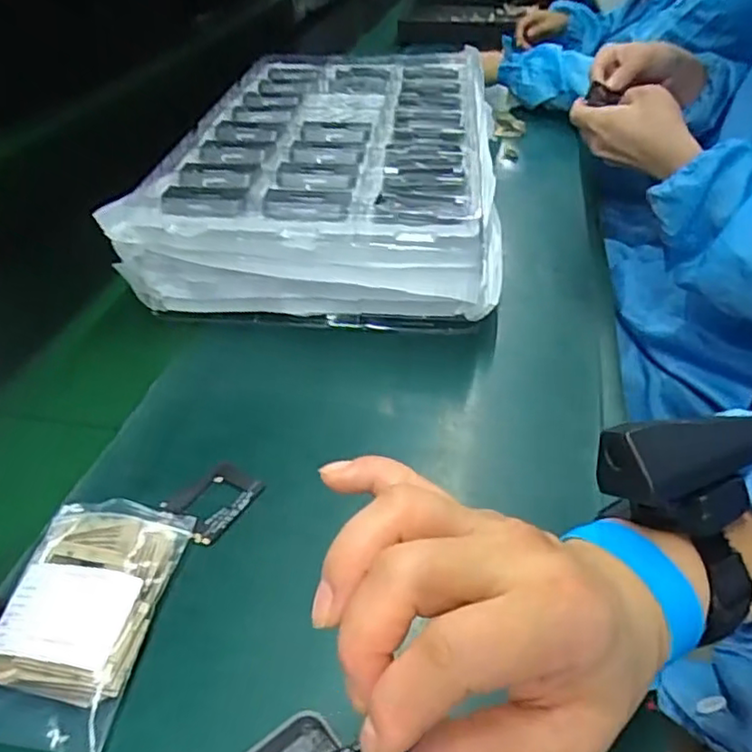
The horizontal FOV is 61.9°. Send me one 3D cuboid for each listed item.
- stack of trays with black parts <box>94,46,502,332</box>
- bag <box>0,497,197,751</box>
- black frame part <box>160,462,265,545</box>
[{"bbox_3d":[-0.026,-0.233,0.714,0.323,0.114,0.521,4,39,8],"label":"stack of trays with black parts"},{"bbox_3d":[-0.162,0.125,0.338,0.086,0.023,0.130,3,39,7],"label":"bag"},{"bbox_3d":[-0.105,0.080,0.405,0.045,0.005,0.056,22,45,27],"label":"black frame part"}]

